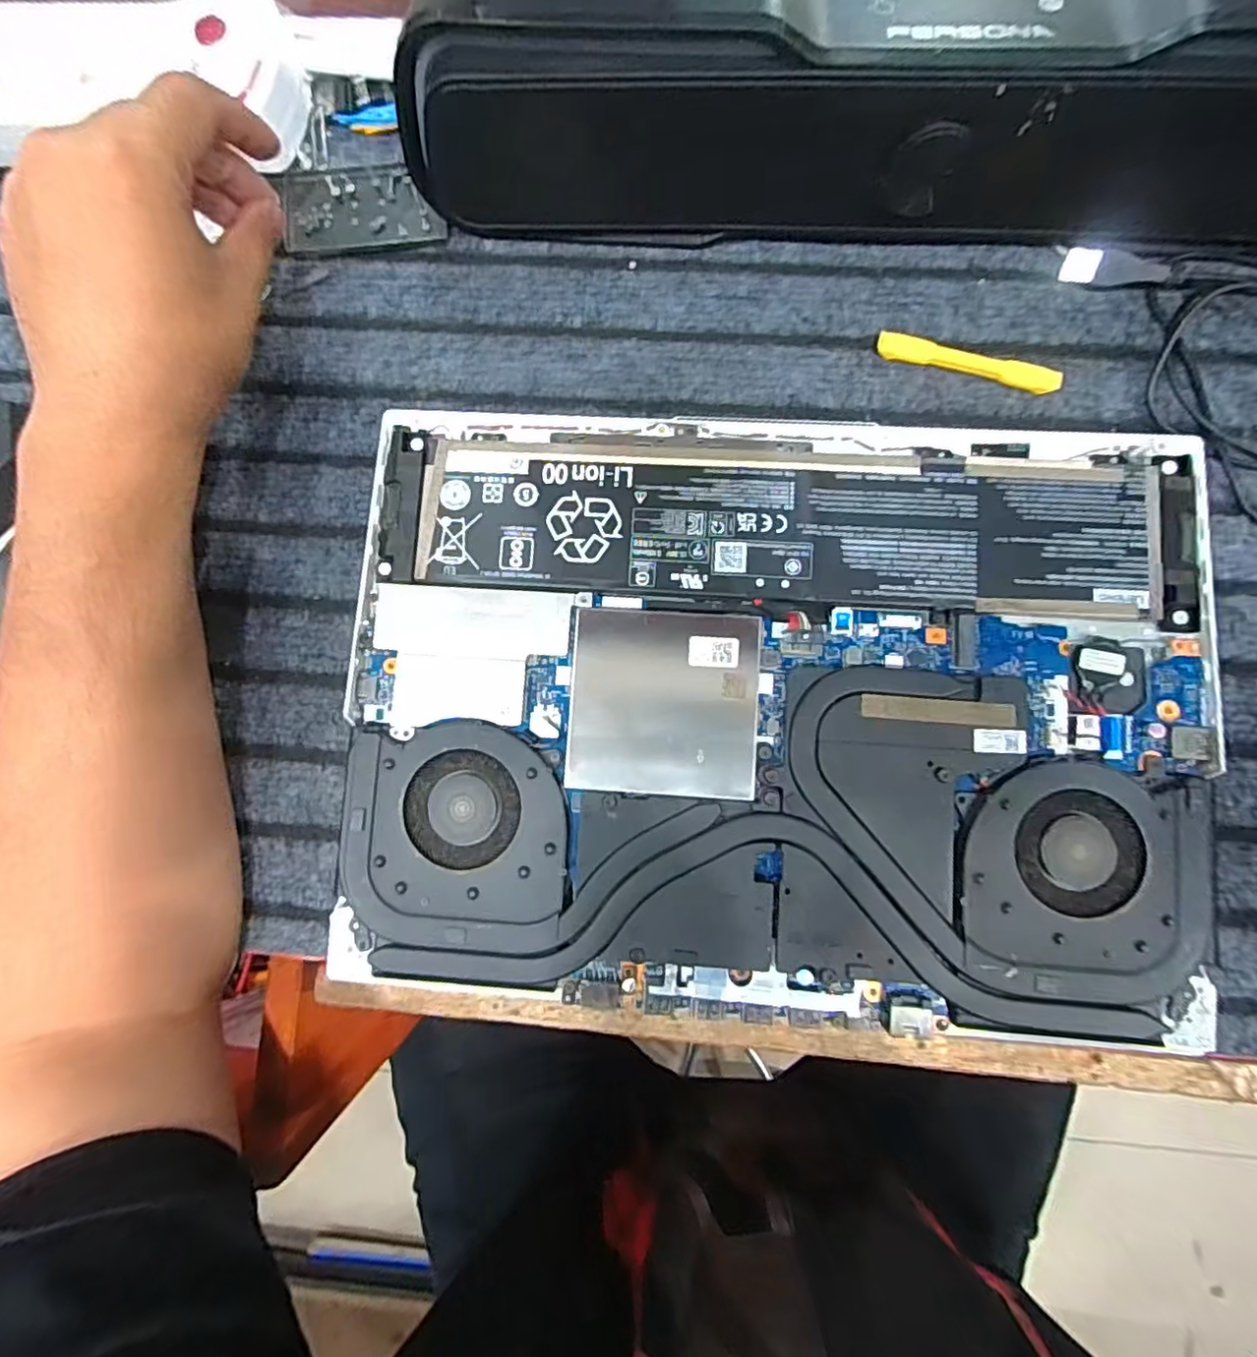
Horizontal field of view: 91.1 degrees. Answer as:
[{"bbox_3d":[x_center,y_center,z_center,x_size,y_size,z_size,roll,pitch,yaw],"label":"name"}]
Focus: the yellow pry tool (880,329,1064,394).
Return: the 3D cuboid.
[{"bbox_3d":[0.153,-0.142,0.277,0.079,0.008,0.010,17,82,4],"label":"yellow pry tool"}]

